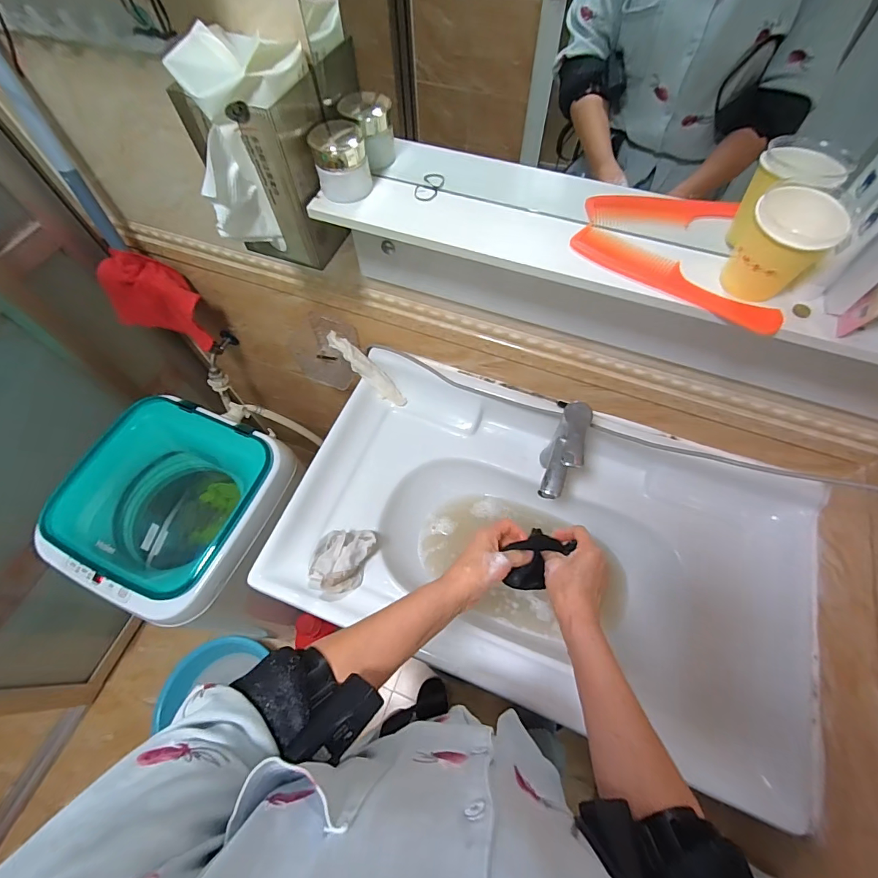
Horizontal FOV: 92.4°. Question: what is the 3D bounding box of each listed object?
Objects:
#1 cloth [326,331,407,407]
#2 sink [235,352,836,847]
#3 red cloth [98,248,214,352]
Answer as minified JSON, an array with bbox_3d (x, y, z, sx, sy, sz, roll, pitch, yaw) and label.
[{"bbox_3d":[-0.137,-0.130,0.811,0.189,0.033,0.031,44,68,-18],"label":"cloth"},{"bbox_3d":[0.167,0.182,0.730,0.802,0.146,0.466,19,66,11],"label":"sink"},{"bbox_3d":[-0.592,-0.304,0.895,0.214,0.173,0.098,20,66,11],"label":"red cloth"}]

